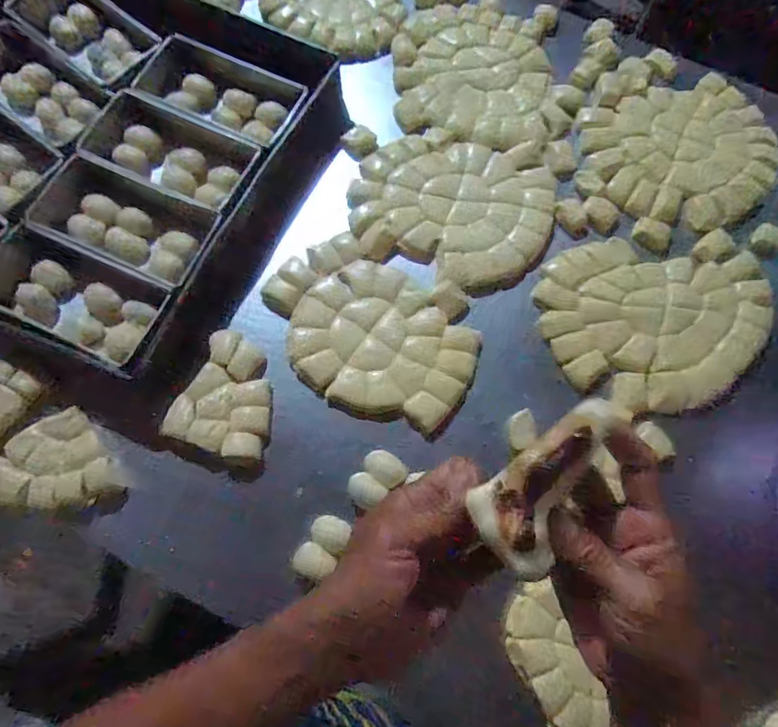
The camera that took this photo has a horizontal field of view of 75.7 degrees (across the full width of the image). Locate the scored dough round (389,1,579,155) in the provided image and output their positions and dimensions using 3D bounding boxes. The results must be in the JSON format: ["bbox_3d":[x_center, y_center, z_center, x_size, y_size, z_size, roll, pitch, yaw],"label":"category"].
[{"bbox_3d":[0.125,-0.382,0.668,0.230,0.019,0.221,0,74,0],"label":"scored dough round"}]

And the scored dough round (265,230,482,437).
[{"bbox_3d":[-0.022,-0.037,0.563,0.246,0.016,0.176,25,75,7],"label":"scored dough round"}]

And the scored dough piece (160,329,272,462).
[{"bbox_3d":[-0.166,0.033,0.532,0.099,0.019,0.123,19,75,5],"label":"scored dough piece"}]

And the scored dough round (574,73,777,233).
[{"bbox_3d":[0.361,-0.262,0.631,0.244,0.021,0.200,-18,75,-5],"label":"scored dough round"}]

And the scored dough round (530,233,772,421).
[{"bbox_3d":[0.311,-0.058,0.576,0.258,0.017,0.207,-20,75,-6],"label":"scored dough round"}]

